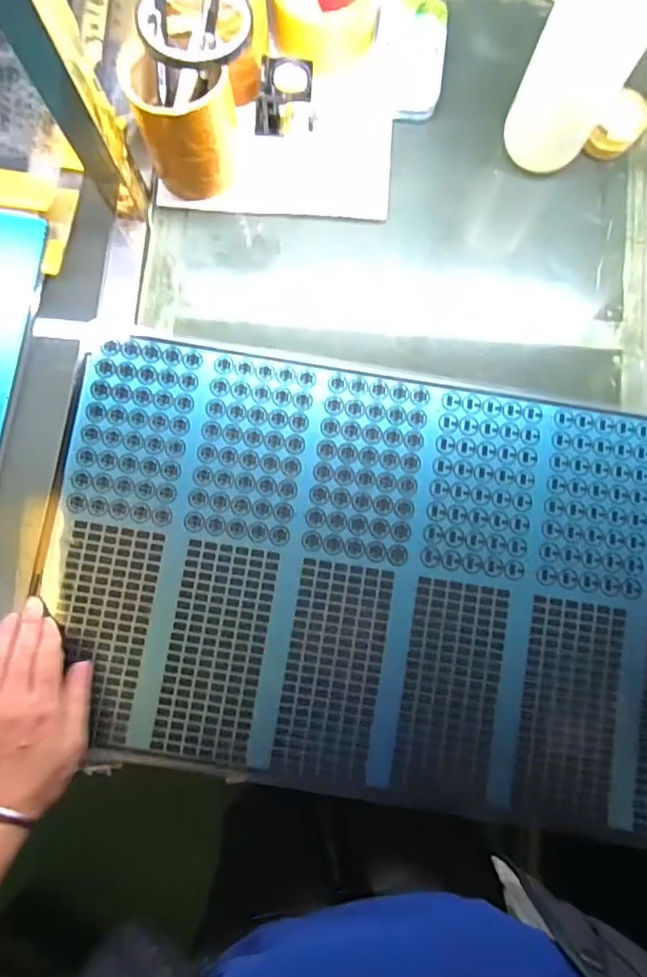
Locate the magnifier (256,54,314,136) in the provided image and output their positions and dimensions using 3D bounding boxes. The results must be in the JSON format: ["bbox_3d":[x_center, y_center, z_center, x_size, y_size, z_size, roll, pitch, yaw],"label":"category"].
[{"bbox_3d":[-0.036,-0.348,0.486,0.051,0.046,0.043,2,83,0],"label":"magnifier"}]

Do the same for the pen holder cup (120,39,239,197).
[{"bbox_3d":[-0.116,-0.303,0.462,0.079,0.097,0.069,9,83,1],"label":"pen holder cup"}]

